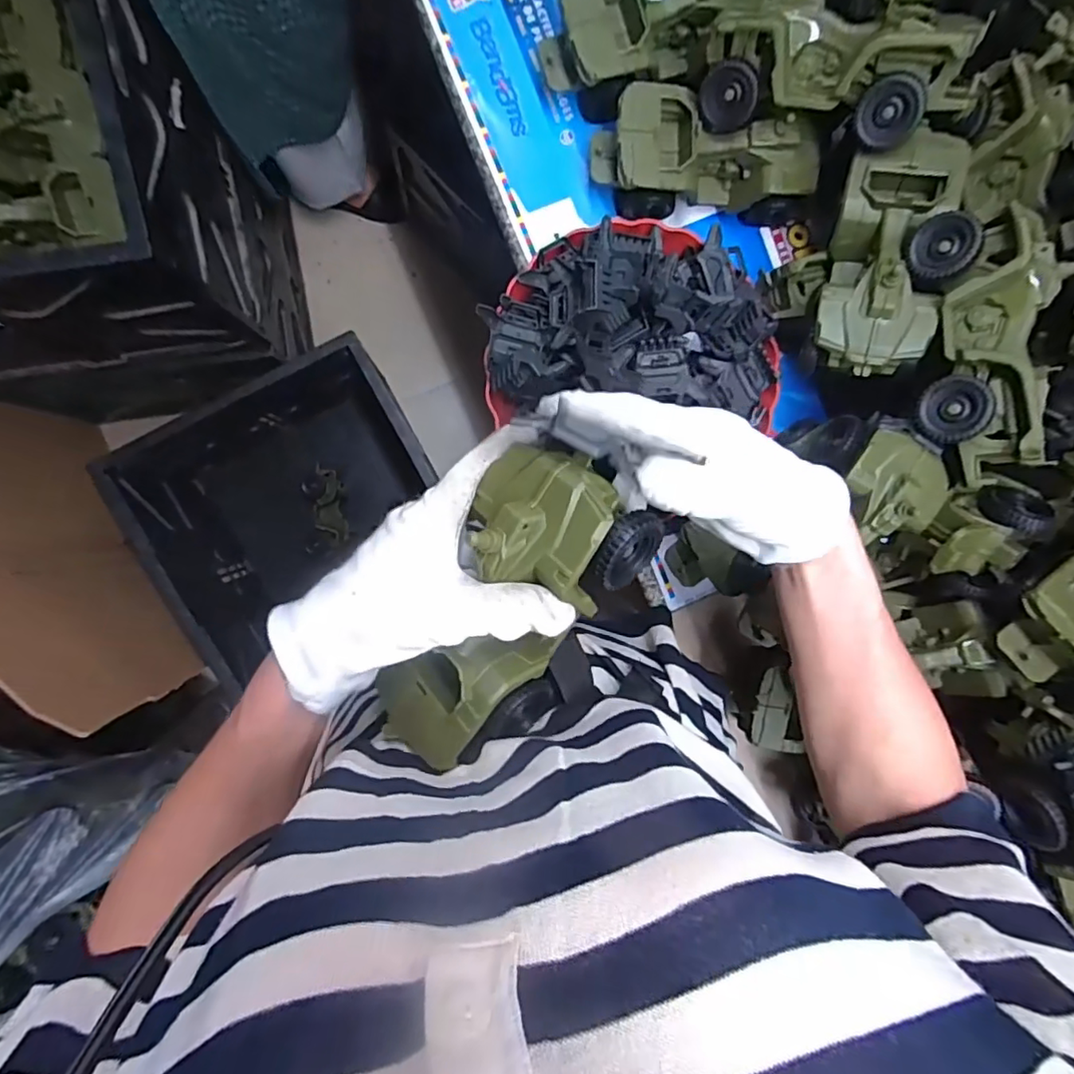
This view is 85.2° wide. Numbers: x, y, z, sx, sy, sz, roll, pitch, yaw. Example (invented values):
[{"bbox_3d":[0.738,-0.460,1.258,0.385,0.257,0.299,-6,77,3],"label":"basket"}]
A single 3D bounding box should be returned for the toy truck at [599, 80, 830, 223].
[{"bbox_3d":[0.142,-0.320,0.487,0.183,0.066,0.081,-3,93,-7],"label":"toy truck"}]

